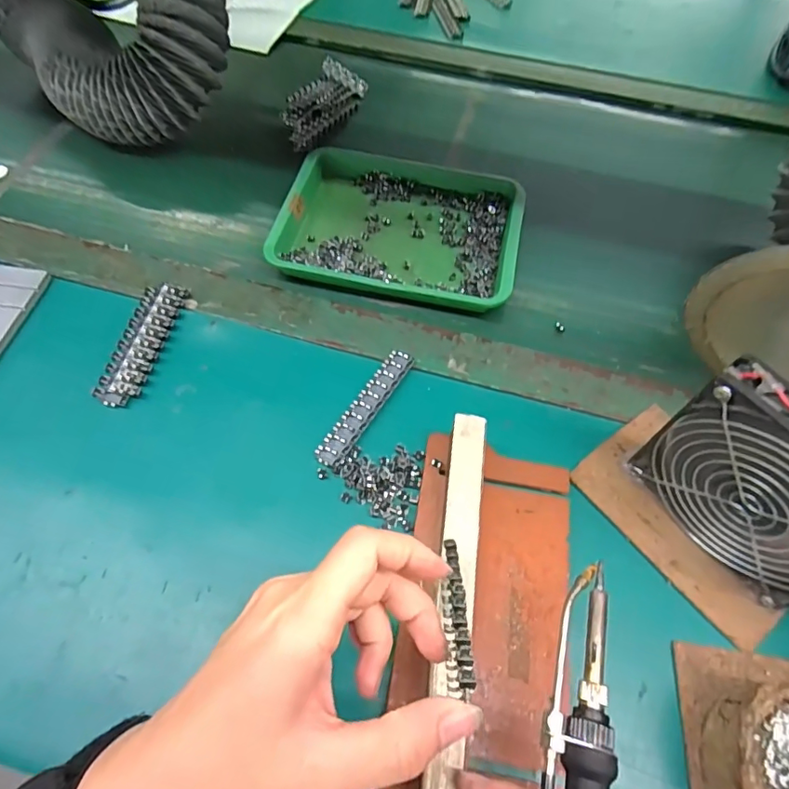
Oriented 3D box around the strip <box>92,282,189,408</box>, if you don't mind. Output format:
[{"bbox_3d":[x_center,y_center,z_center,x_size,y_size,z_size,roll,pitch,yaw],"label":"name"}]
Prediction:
[{"bbox_3d":[-0.196,-0.042,0.404,0.030,0.012,0.115,10,59,4],"label":"strip"}]

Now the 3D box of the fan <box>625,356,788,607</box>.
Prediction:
[{"bbox_3d":[0.208,0.057,0.294,0.028,0.127,0.119,-31,65,-19],"label":"fan"}]

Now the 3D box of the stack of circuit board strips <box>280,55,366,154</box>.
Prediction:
[{"bbox_3d":[-0.080,-0.321,0.574,0.052,0.028,0.129,25,61,12],"label":"stack of circuit board strips"}]

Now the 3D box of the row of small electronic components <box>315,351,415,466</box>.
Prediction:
[{"bbox_3d":[-0.020,0.007,0.385,0.020,0.004,0.110,28,62,14],"label":"row of small electronic components"}]

